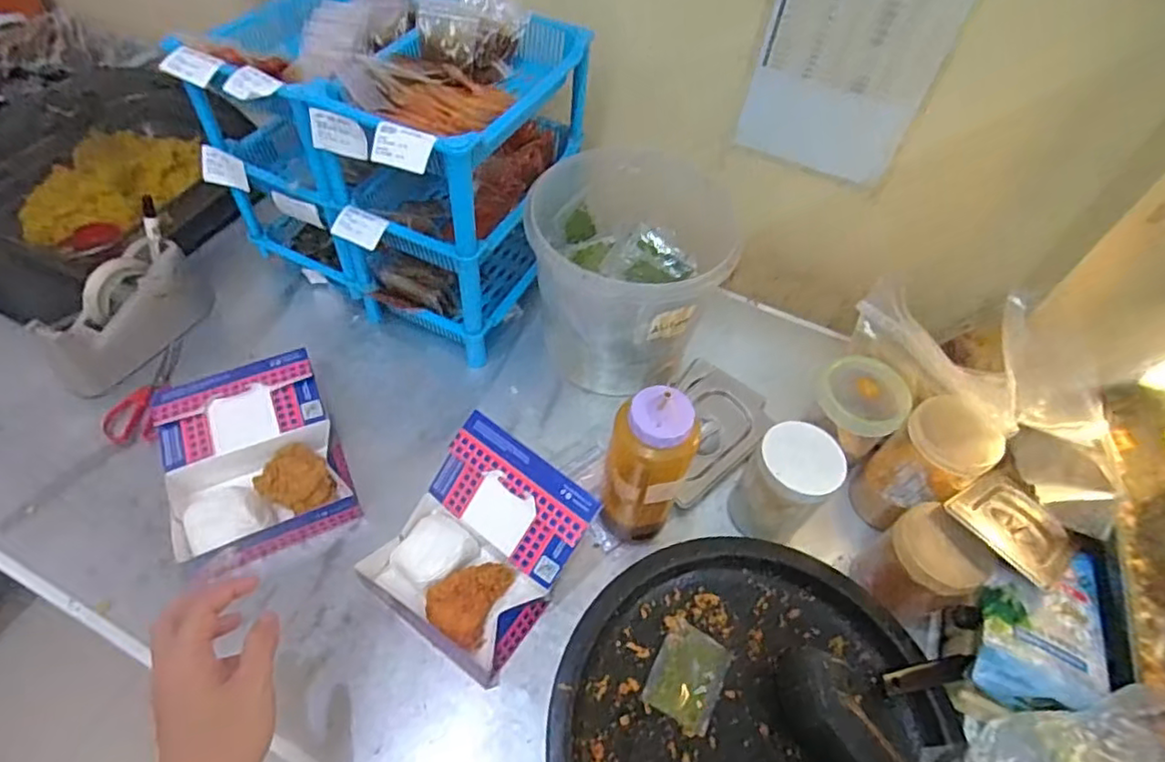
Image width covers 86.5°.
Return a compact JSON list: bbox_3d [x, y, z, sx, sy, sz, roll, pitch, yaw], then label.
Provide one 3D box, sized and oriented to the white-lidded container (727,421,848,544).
[{"bbox_3d":[0.229,0.119,0.708,0.085,0.135,0.088,3,53,-4],"label":"white-lidded container"}]

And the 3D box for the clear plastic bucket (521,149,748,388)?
[{"bbox_3d":[0.049,-0.137,0.823,0.227,0.242,0.238,3,53,-4],"label":"clear plastic bucket"}]

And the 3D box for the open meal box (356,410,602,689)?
[{"bbox_3d":[-0.107,0.171,0.648,0.172,0.125,0.190,32,57,17],"label":"open meal box"}]

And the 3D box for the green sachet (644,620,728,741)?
[{"bbox_3d":[0.102,0.288,0.605,0.064,0.009,0.089,23,55,11],"label":"green sachet"}]

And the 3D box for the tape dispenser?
[{"bbox_3d":[-0.587,-0.083,0.797,0.074,0.111,0.205,19,54,8],"label":"tape dispenser"}]

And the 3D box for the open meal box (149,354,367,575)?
[{"bbox_3d":[-0.378,0.086,0.715,0.174,0.081,0.220,-20,58,-19],"label":"open meal box"}]

